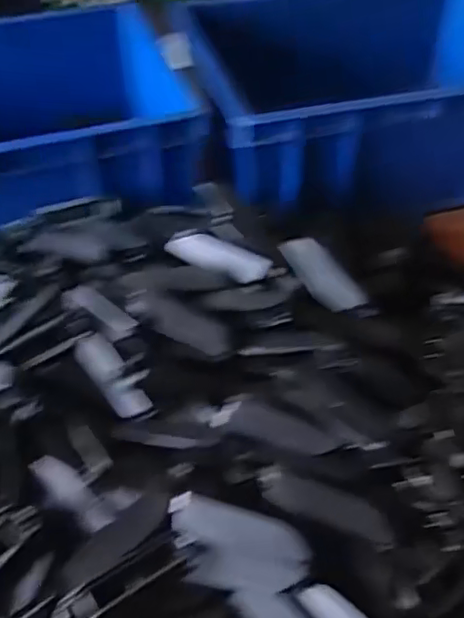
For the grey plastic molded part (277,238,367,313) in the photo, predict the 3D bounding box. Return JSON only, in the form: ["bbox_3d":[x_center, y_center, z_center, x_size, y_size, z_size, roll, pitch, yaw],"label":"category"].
[{"bbox_3d":[0.059,-0.023,0.396,0.026,0.004,0.065,-31,63,-4],"label":"grey plastic molded part"}]

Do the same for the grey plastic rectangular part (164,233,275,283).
[{"bbox_3d":[-0.008,-0.036,0.406,0.072,0.009,0.024,22,49,20],"label":"grey plastic rectangular part"}]

